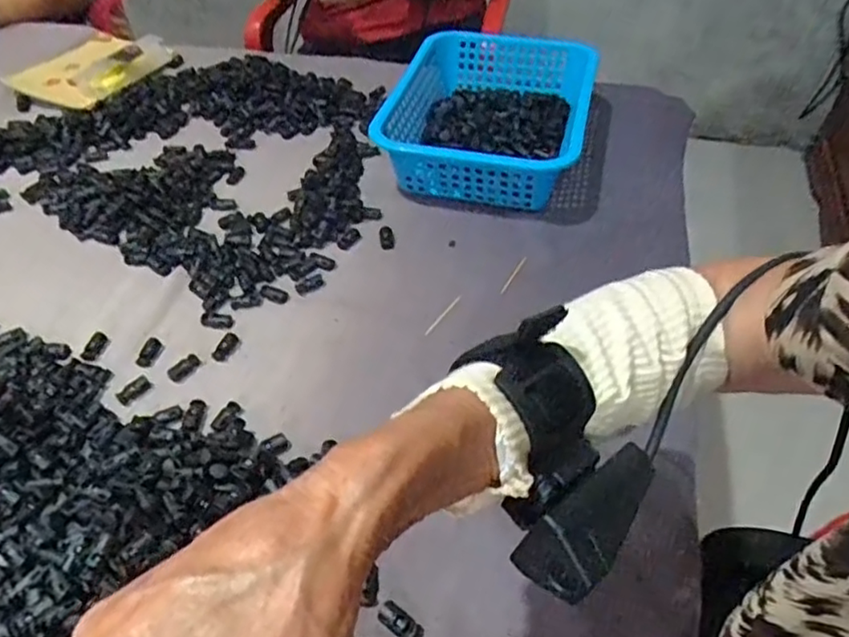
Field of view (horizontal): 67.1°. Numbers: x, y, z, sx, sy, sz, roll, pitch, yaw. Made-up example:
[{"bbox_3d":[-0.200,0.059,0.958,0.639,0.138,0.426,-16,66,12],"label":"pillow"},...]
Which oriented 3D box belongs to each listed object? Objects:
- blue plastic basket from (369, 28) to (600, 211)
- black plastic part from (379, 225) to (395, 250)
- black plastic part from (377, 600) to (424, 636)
[{"bbox_3d":[0.081,-0.244,0.773,0.218,0.085,0.284,13,48,12],"label":"blue plastic basket"},{"bbox_3d":[-0.040,-0.086,0.676,0.015,0.007,0.030,-3,46,-3],"label":"black plastic part"},{"bbox_3d":[-0.015,0.192,0.405,0.031,0.006,0.015,29,53,25],"label":"black plastic part"}]

